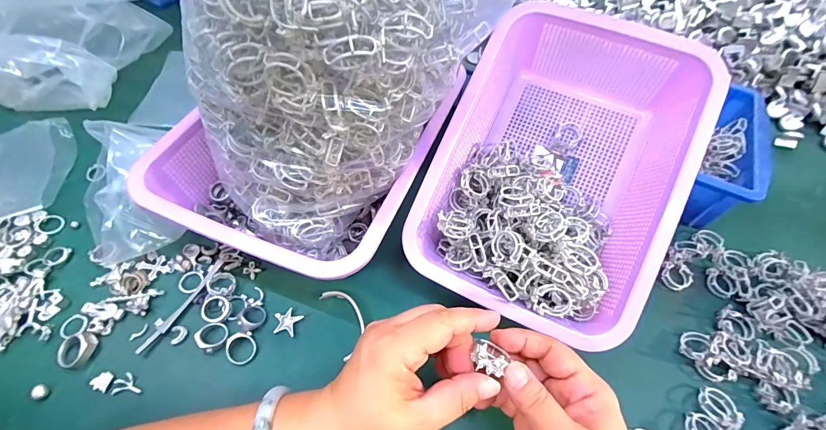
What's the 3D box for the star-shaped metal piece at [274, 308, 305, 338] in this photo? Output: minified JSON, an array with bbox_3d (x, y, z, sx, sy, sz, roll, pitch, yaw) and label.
[{"bbox_3d":[-0.111,0.093,0.332,0.022,0.004,0.023,19,58,9],"label":"star-shaped metal piece"}]

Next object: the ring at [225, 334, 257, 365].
[{"bbox_3d":[-0.143,0.111,0.314,0.025,0.005,0.023,2,57,-2],"label":"ring"}]

